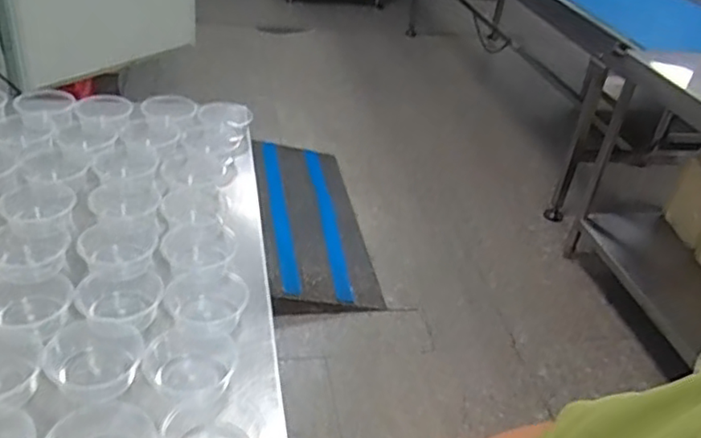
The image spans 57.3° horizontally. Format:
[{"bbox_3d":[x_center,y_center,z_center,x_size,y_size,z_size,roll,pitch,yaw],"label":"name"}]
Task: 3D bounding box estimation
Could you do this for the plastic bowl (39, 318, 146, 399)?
[{"bbox_3d":[-0.296,0.154,0.738,0.105,0.038,0.110,4,34,-5],"label":"plastic bowl"}]

